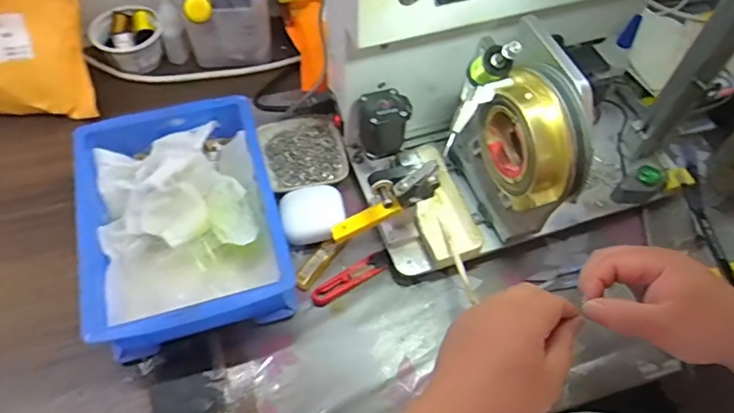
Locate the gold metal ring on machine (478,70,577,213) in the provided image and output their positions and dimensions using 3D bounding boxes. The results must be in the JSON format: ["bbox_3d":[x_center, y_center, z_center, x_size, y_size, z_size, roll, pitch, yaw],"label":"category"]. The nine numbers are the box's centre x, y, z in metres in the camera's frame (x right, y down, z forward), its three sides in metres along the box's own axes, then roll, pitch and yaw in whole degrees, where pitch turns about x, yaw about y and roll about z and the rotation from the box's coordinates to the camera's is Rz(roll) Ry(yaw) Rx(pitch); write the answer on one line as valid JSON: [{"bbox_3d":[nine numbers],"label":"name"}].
[{"bbox_3d":[0.133,-0.054,0.461,0.030,0.097,0.097,-21,61,-15],"label":"gold metal ring on machine"}]

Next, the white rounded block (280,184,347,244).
[{"bbox_3d":[-0.057,0.009,0.580,0.067,0.023,0.062,-11,58,-9],"label":"white rounded block"}]

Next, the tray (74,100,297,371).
[{"bbox_3d":[-0.181,0.011,0.547,0.180,0.070,0.246,-14,59,-11],"label":"tray"}]

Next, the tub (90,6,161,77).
[{"bbox_3d":[-0.296,-0.206,0.688,0.081,0.054,0.066,-24,61,-17],"label":"tub"}]

